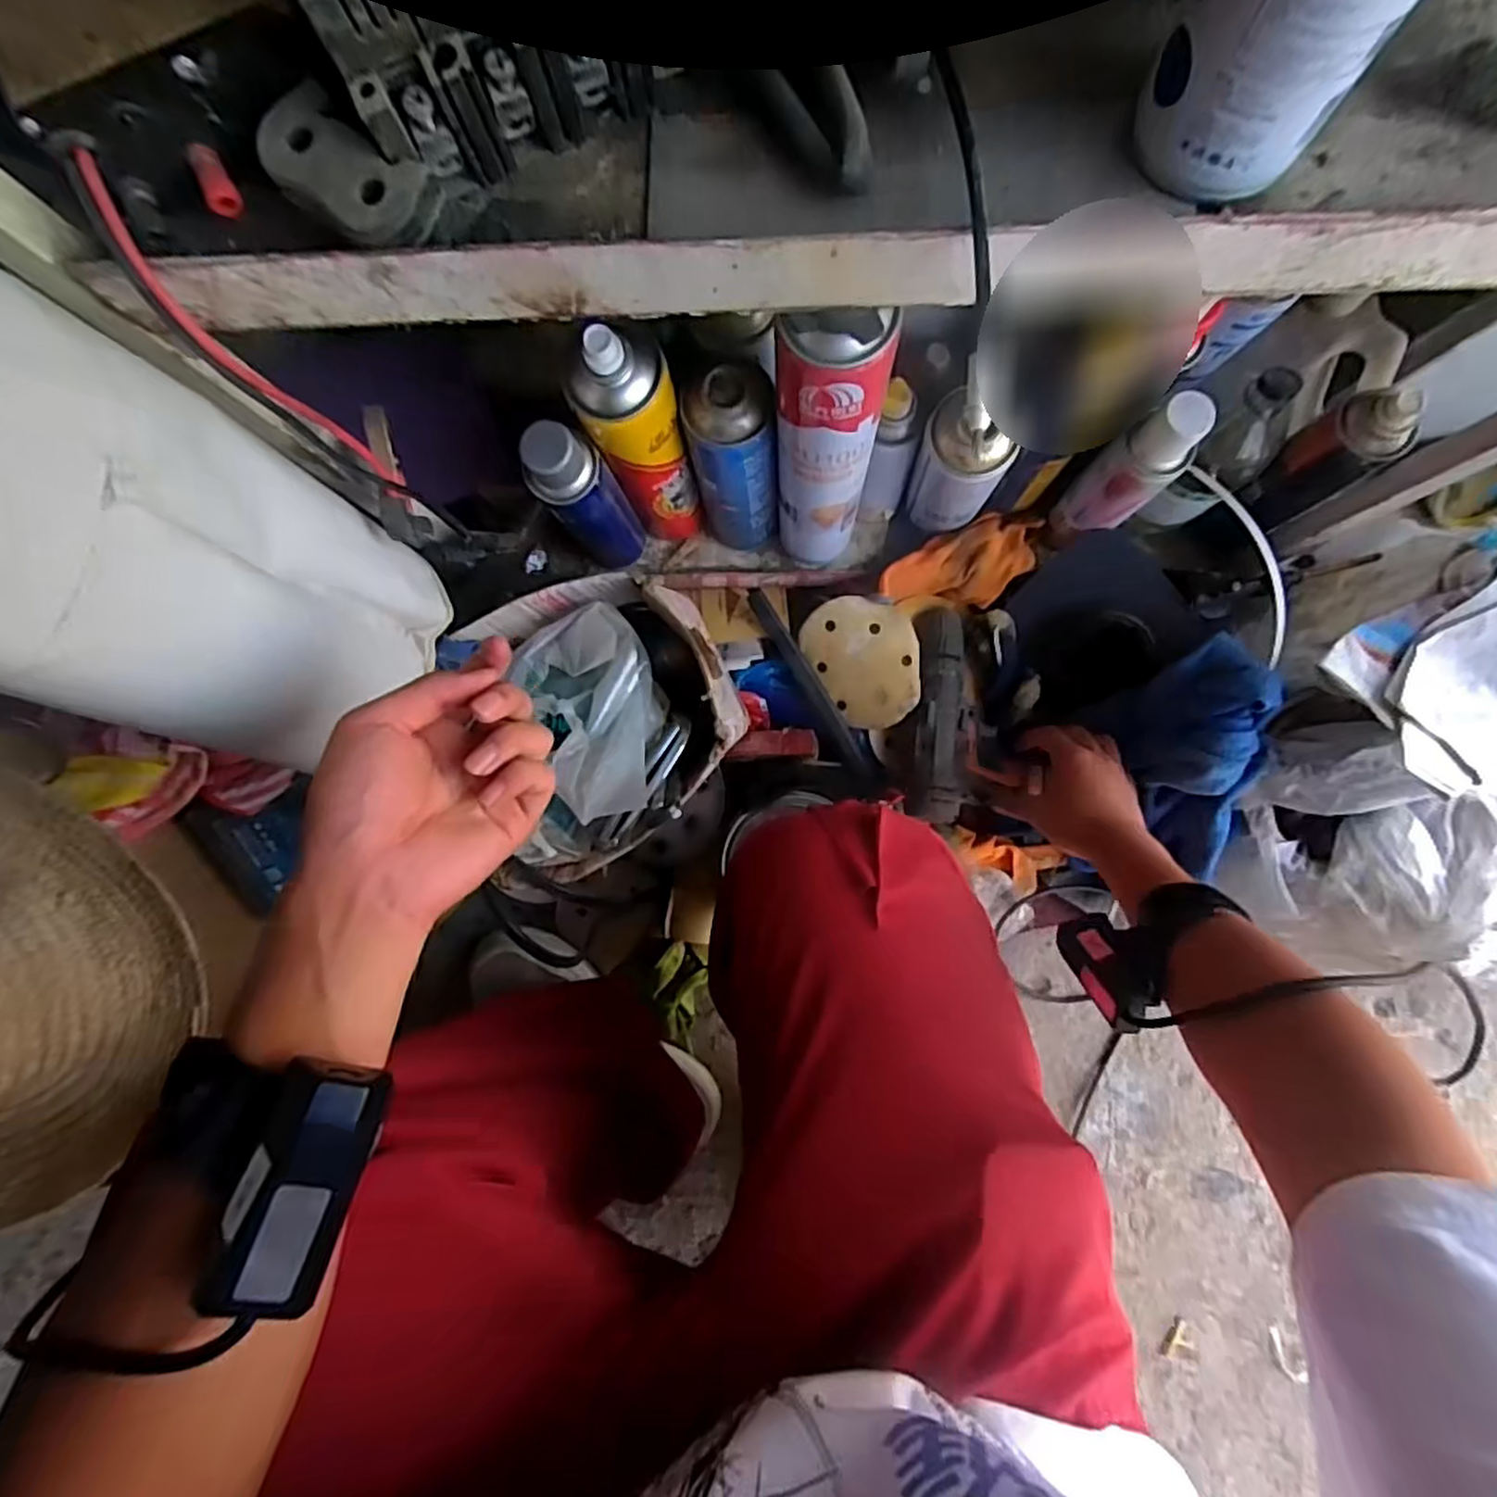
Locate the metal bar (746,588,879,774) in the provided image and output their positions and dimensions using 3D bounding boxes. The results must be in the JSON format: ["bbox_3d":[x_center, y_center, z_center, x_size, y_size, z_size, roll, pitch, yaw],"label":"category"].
[{"bbox_3d":[0.057,-0.057,0.647,0.018,0.020,0.193,-32,86,-1],"label":"metal bar"}]

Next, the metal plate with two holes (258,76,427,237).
[{"bbox_3d":[-0.145,-0.207,0.256,0.061,0.006,0.033,38,88,4],"label":"metal plate with two holes"}]

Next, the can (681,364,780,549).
[{"bbox_3d":[-0.009,-0.209,0.539,0.056,0.194,0.051,0,86,2],"label":"can"}]

